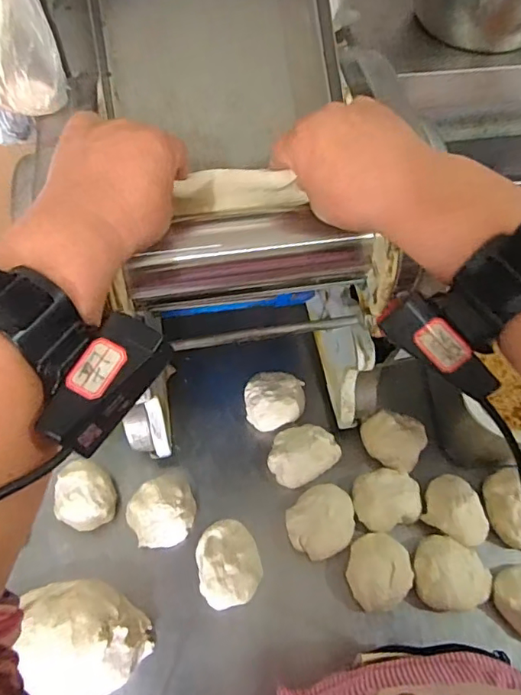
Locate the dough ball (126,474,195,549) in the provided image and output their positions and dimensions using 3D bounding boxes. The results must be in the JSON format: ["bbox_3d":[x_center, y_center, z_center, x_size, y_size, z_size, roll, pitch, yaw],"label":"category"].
[{"bbox_3d":[-0.108,0.181,0.581,0.071,0.036,0.070,0,59,0],"label":"dough ball"}]

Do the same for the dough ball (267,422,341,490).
[{"bbox_3d":[0.050,0.125,0.615,0.079,0.031,0.060,-22,61,-13],"label":"dough ball"}]

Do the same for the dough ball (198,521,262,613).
[{"bbox_3d":[-0.032,0.227,0.556,0.066,0.034,0.084,-9,59,-6],"label":"dough ball"}]

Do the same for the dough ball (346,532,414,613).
[{"bbox_3d":[0.124,0.231,0.549,0.070,0.044,0.069,0,59,0],"label":"dough ball"}]

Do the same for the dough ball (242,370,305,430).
[{"bbox_3d":[0.017,0.067,0.646,0.071,0.039,0.068,0,59,0],"label":"dough ball"}]

